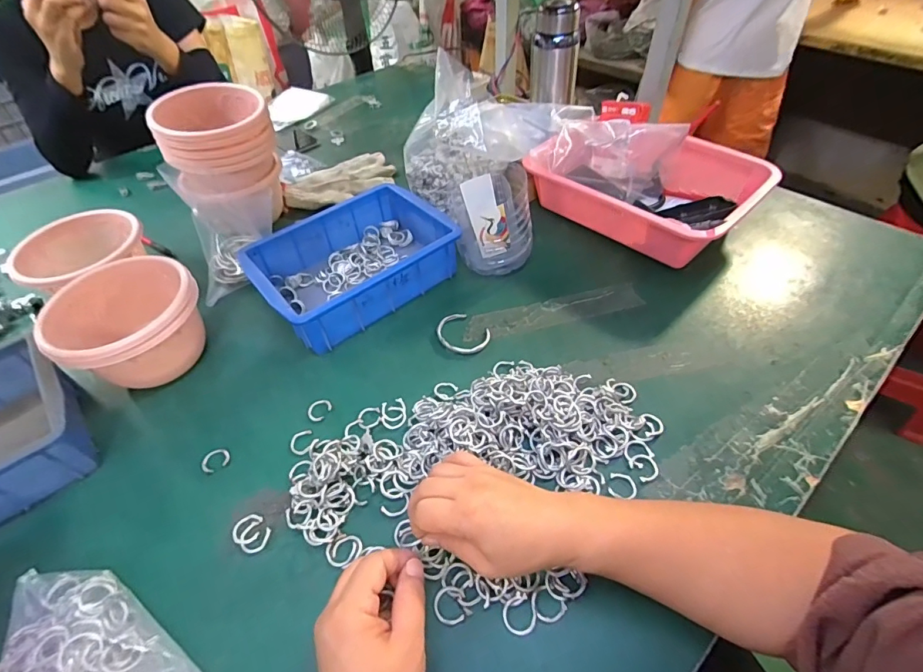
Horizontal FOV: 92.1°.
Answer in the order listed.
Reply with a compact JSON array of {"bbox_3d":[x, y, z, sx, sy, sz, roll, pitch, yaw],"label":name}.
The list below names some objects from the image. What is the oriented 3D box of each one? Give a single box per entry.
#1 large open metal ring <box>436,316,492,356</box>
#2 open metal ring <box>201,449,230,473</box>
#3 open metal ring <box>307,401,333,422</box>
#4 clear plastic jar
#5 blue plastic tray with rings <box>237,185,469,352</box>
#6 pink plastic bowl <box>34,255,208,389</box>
[{"bbox_3d":[0.000,-0.002,0.545,0.069,0.005,0.055,30,56,28],"label":"large open metal ring"},{"bbox_3d":[-0.251,0.126,0.454,0.026,0.005,0.023,-26,50,-18],"label":"open metal ring"},{"bbox_3d":[-0.155,0.081,0.487,0.025,0.006,0.024,-3,47,3],"label":"open metal ring"},{"bbox_3d":[0.042,-0.153,0.606,0.098,0.116,0.093,-11,47,-5],"label":"clear plastic jar"},{"bbox_3d":[-0.143,-0.096,0.597,0.236,0.079,0.170,-32,53,-23],"label":"blue plastic tray with rings"},{"bbox_3d":[-0.360,-0.004,0.502,0.140,0.112,0.114,-38,55,-26],"label":"pink plastic bowl"}]

